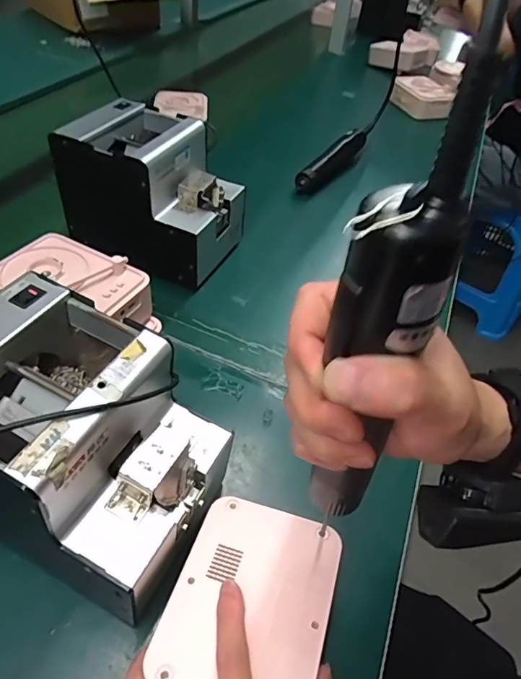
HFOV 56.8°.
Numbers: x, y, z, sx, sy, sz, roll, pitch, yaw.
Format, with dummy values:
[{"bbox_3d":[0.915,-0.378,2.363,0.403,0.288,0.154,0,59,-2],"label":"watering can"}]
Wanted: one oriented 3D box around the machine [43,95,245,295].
[{"bbox_3d":[-0.122,-0.171,0.578,0.183,0.151,0.130,23,47,14],"label":"machine"}]

